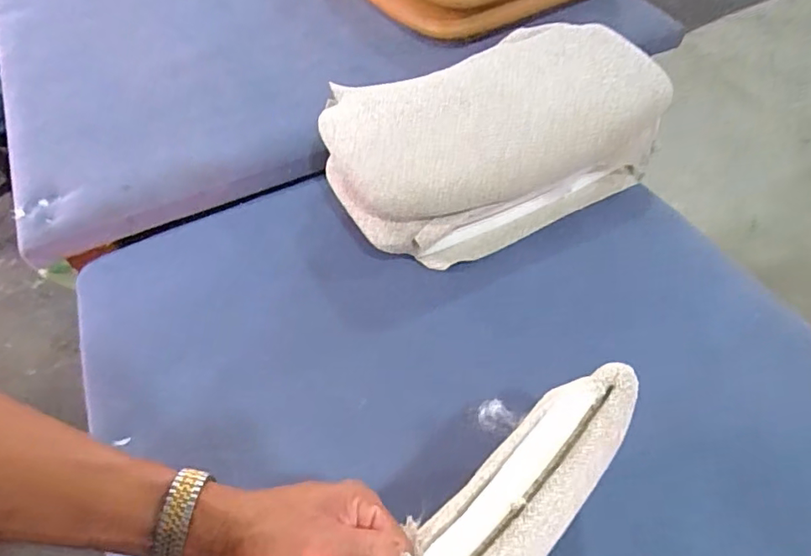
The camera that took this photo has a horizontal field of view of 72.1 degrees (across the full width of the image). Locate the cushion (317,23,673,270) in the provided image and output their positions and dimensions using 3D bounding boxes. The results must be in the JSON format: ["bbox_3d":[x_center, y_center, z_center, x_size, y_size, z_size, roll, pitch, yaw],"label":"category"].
[{"bbox_3d":[0.111,-0.180,0.719,0.410,0.139,0.240,-19,55,-15],"label":"cushion"}]

